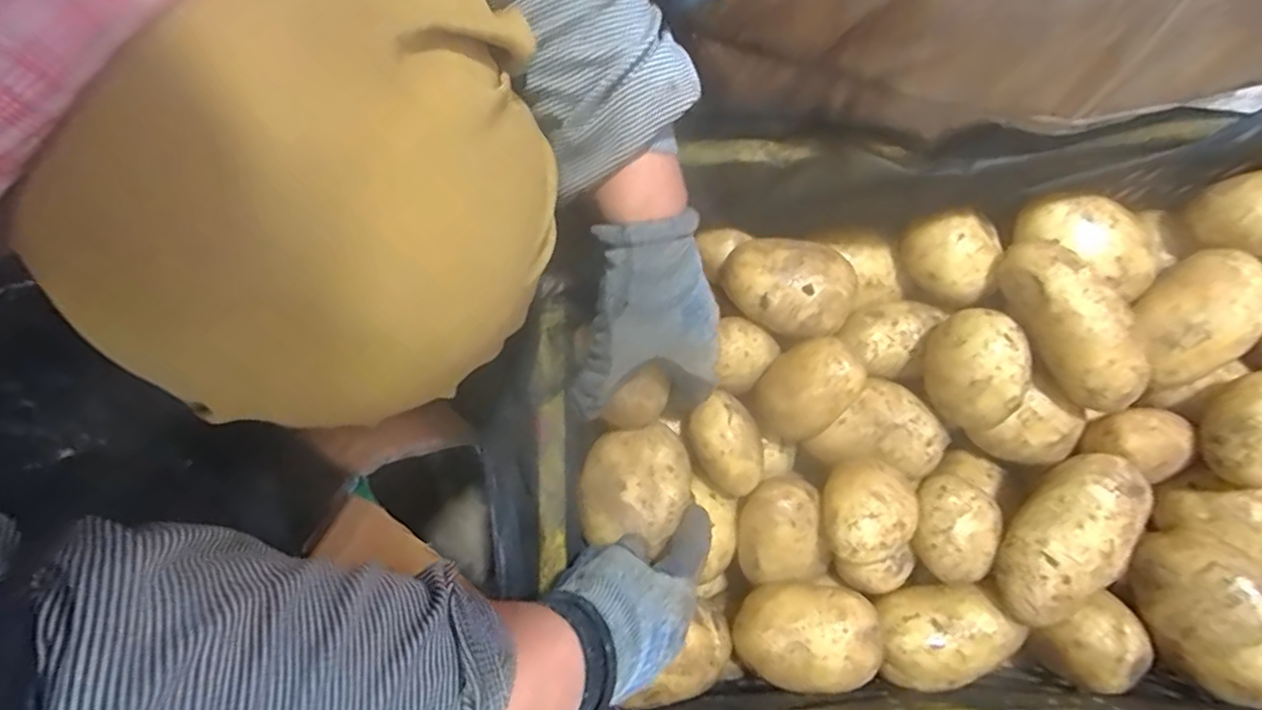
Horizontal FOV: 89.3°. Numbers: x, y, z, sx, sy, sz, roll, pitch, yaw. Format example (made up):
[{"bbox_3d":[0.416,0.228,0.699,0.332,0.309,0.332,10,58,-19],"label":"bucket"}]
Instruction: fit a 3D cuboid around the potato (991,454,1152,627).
[{"bbox_3d":[0.286,0.120,0.420,0.057,0.043,0.117,39,82,9],"label":"potato"}]

